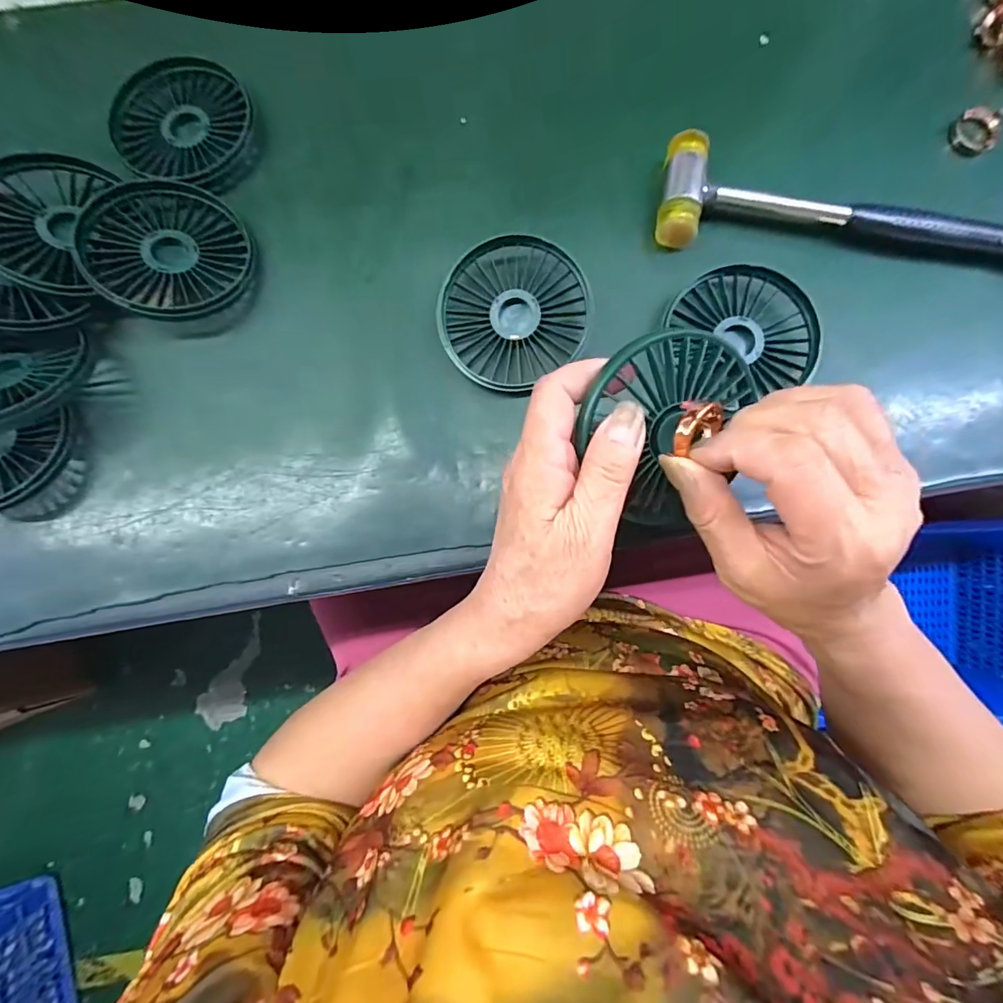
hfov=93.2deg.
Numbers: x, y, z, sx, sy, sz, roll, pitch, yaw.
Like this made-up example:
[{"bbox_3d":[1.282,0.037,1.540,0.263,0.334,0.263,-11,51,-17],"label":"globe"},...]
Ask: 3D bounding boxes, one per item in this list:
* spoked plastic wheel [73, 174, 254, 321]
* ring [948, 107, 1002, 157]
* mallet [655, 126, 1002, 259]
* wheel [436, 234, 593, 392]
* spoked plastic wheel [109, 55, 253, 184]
[{"bbox_3d":[-0.197,-0.149,0.280,0.094,0.013,0.085,20,73,-9],"label":"spoked plastic wheel"},{"bbox_3d":[0.298,-0.232,0.297,0.029,0.010,0.028,-42,84,-5],"label":"ring"},{"bbox_3d":[0.212,-0.175,0.284,0.233,0.025,0.061,6,82,1],"label":"mallet"},{"bbox_3d":[0.007,-0.111,0.283,0.084,0.025,0.084,0,82,0],"label":"wheel"},{"bbox_3d":[-0.204,-0.243,0.304,0.083,0.018,0.087,0,82,0],"label":"spoked plastic wheel"}]

